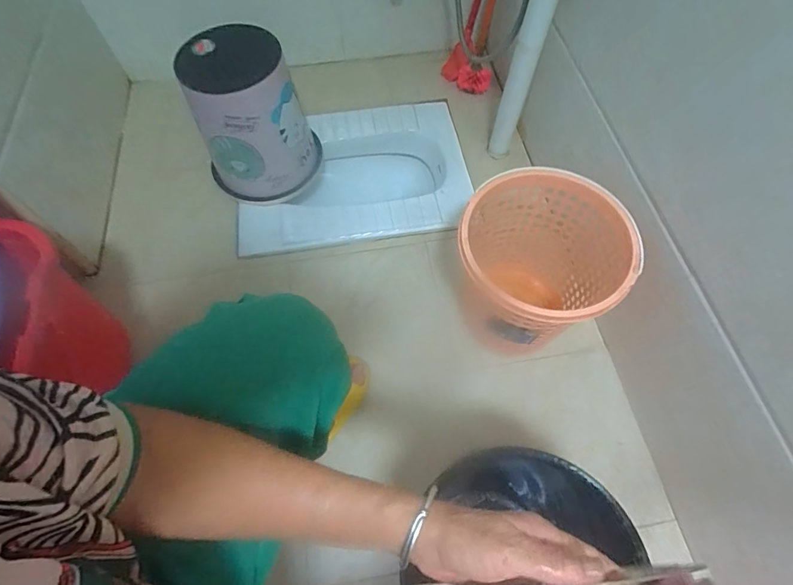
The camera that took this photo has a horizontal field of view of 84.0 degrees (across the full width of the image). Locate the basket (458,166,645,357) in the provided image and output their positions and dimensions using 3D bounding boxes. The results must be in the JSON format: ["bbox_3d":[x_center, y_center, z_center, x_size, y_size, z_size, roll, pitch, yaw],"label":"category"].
[{"bbox_3d":[0.224,-0.018,0.762,0.243,0.280,0.240,0,63,1],"label":"basket"}]

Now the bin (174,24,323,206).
[{"bbox_3d":[-0.311,-0.368,0.947,0.232,0.277,0.222,-21,64,-10],"label":"bin"}]

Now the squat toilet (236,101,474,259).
[{"bbox_3d":[-0.104,-0.261,1.112,0.536,0.157,0.405,-7,63,-3],"label":"squat toilet"}]

